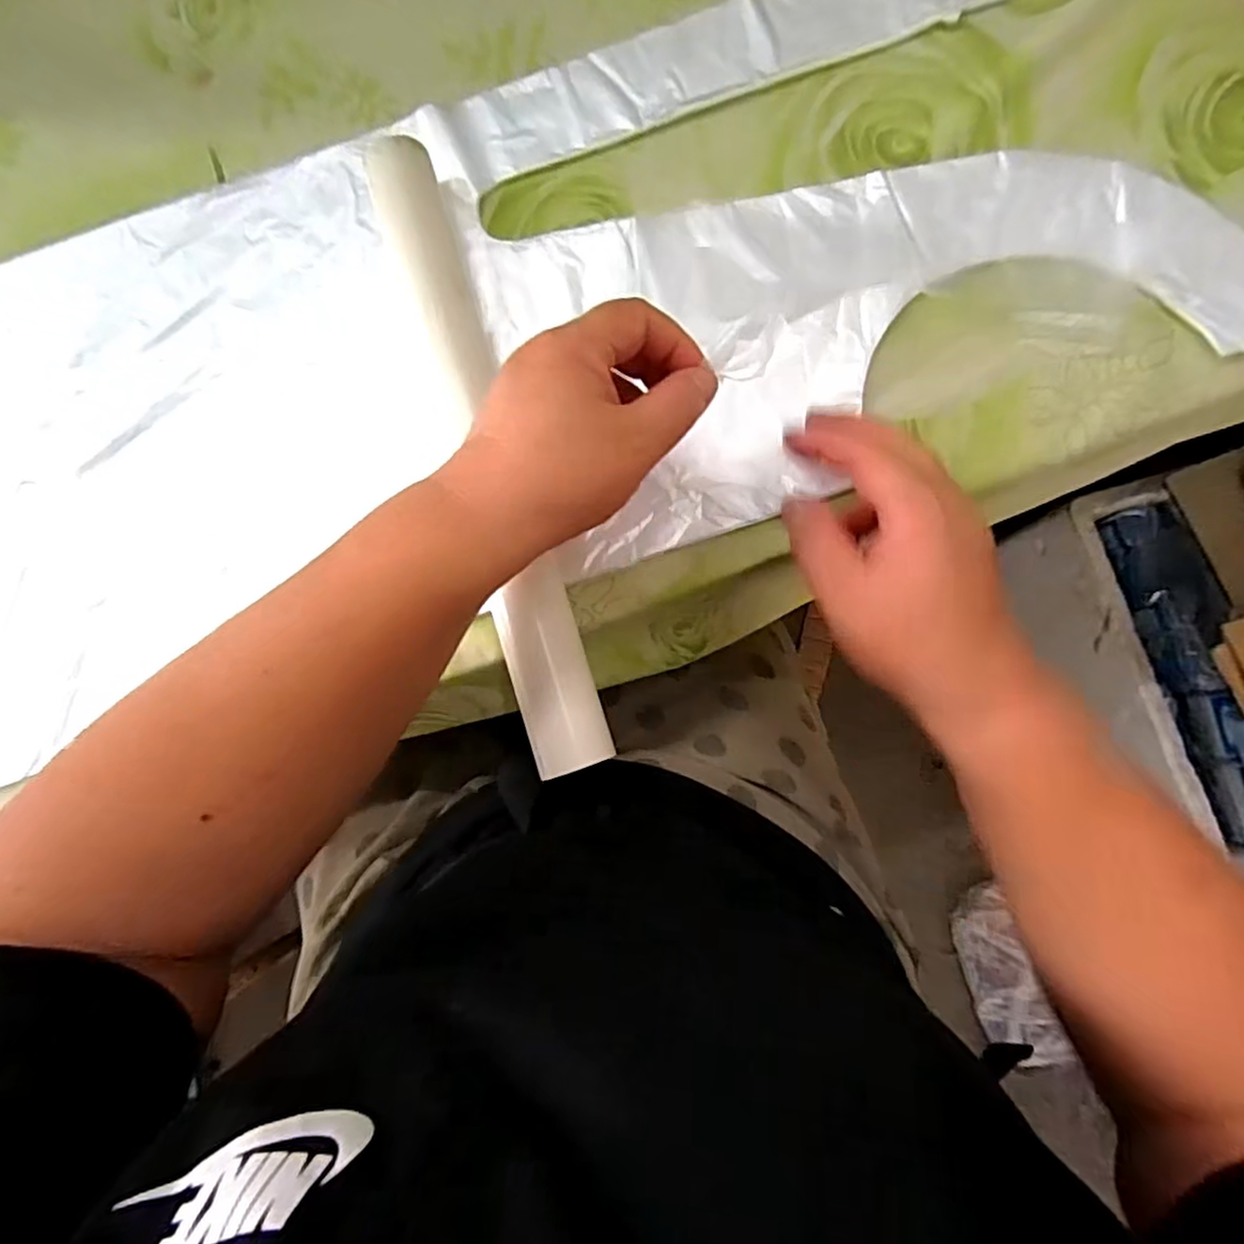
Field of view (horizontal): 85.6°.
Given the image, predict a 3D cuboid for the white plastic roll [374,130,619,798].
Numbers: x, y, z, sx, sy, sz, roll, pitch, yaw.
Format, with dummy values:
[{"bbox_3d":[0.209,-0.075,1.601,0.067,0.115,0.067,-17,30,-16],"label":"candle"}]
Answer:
[{"bbox_3d":[-0.073,-0.098,0.357,0.037,0.030,0.360,-17,81,1],"label":"white plastic roll"}]

